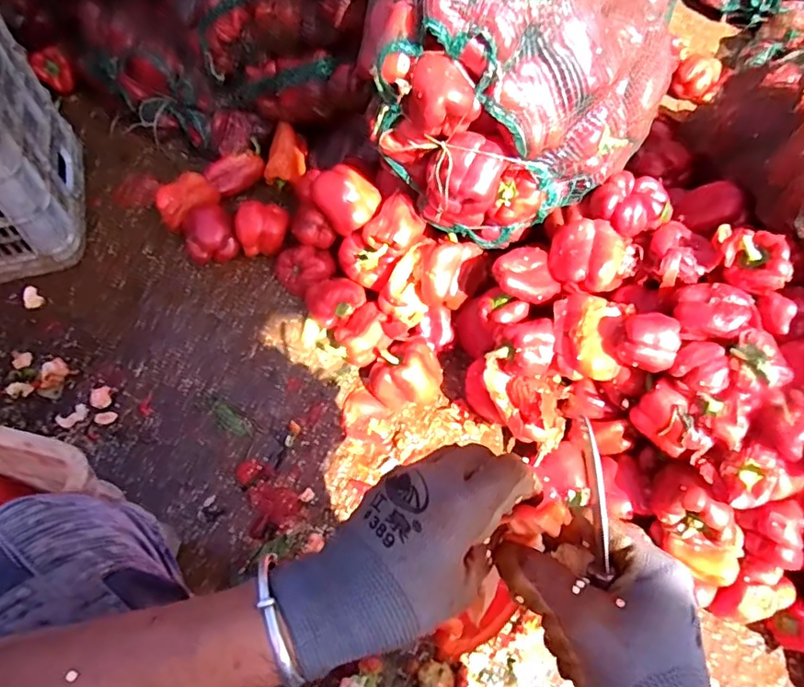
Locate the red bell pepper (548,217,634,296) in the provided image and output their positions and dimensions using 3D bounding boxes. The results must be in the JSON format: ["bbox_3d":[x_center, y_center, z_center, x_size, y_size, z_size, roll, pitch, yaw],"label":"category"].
[{"bbox_3d":[0.247,-0.114,0.734,0.108,0.069,0.091,37,65,19],"label":"red bell pepper"}]

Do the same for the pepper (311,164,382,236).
[{"bbox_3d":[-0.086,-0.229,0.867,0.085,0.066,0.098,-33,66,-20],"label":"pepper"}]

